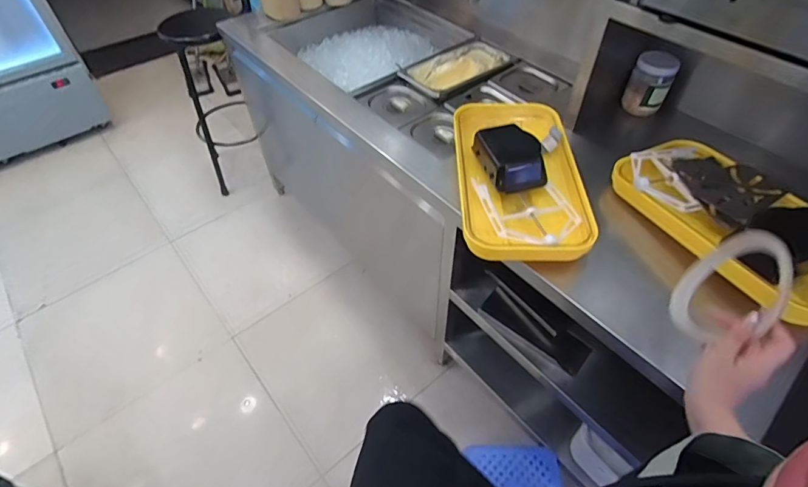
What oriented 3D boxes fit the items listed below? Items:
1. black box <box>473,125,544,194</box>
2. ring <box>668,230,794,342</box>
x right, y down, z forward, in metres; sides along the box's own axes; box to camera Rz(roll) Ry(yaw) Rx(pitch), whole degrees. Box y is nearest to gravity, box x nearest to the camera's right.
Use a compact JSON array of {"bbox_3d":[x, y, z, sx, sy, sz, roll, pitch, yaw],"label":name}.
[{"bbox_3d":[0.224,-0.181,0.912,0.121,0.052,0.152,-14,51,-10],"label":"black box"},{"bbox_3d":[0.421,0.055,0.573,0.023,0.139,0.132,26,68,-18],"label":"ring"}]

